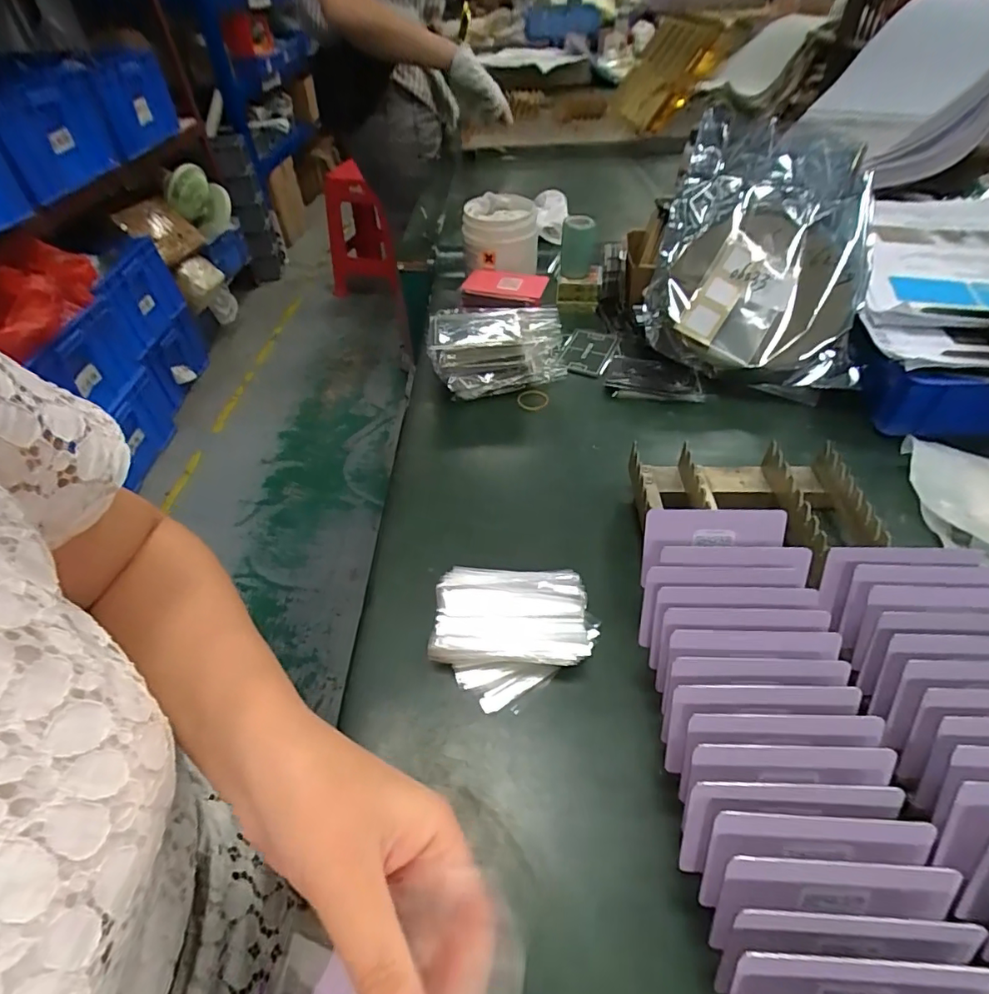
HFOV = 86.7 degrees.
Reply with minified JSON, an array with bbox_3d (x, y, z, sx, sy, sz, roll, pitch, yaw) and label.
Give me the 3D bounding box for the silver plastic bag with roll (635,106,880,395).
[{"bbox_3d":[0.269,-0.260,0.550,0.208,0.059,0.290,5,81,15],"label":"silver plastic bag with roll"}]

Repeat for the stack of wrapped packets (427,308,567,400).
[{"bbox_3d":[0.002,-0.155,0.561,0.144,0.068,0.078,-14,47,-11],"label":"stack of wrapped packets"}]

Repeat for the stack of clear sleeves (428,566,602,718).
[{"bbox_3d":[0.012,0.092,0.348,0.107,0.034,0.084,1,46,4],"label":"stack of clear sleeves"}]

